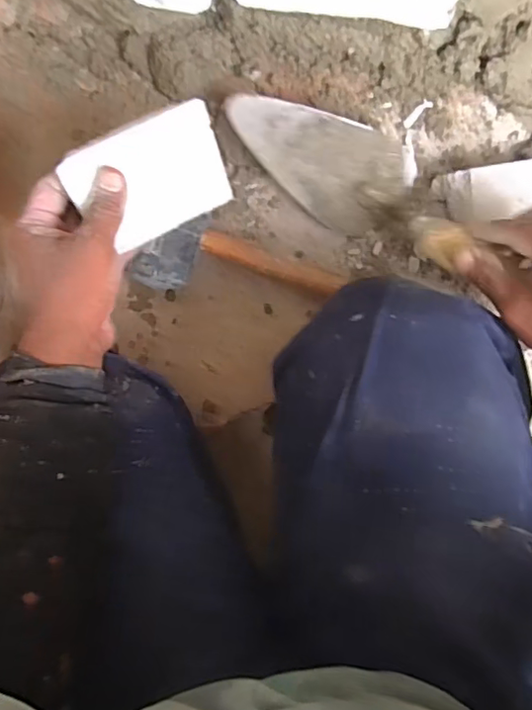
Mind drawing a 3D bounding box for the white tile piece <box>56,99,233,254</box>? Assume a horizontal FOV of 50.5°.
[{"bbox_3d":[-0.081,-0.124,0.401,0.107,0.004,0.075,-27,123,-8],"label":"white tile piece"}]

